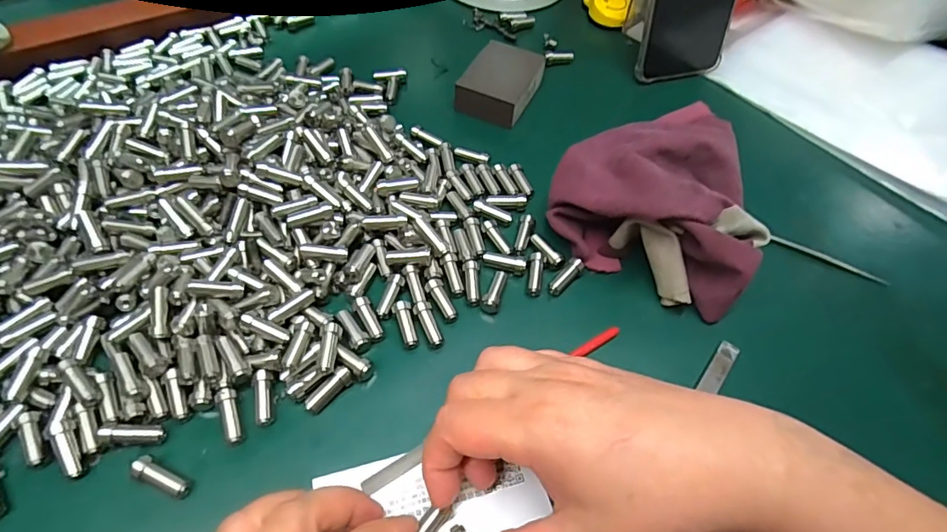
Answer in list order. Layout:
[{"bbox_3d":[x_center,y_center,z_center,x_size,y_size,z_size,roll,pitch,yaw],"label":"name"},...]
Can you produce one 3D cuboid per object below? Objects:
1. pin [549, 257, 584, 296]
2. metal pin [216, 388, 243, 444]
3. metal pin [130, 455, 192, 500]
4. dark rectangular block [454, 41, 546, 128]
[{"bbox_3d":[0.056,0.006,0.306,0.009,0.008,0.027,37,73,20],"label":"pin"},{"bbox_3d":[-0.122,0.075,0.253,0.009,0.009,0.028,-17,57,-15],"label":"metal pin"},{"bbox_3d":[-0.145,0.098,0.235,0.027,0.011,0.009,24,57,13],"label":"metal pin"},{"bbox_3d":[0.022,-0.146,0.401,0.051,0.020,0.071,23,56,13],"label":"dark rectangular block"}]

